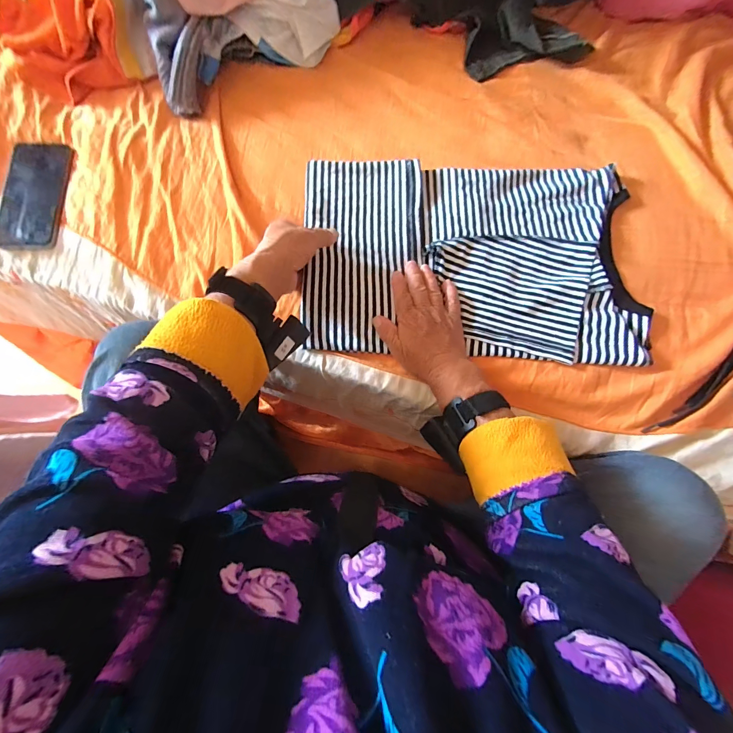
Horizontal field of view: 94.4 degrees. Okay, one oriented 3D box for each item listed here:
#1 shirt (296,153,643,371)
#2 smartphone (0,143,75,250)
[{"bbox_3d":[0.130,-0.142,0.439,0.411,0.021,0.266,1,77,0],"label":"shirt"},{"bbox_3d":[-0.451,-0.234,0.460,0.079,0.008,0.159,-1,77,-1],"label":"smartphone"}]

